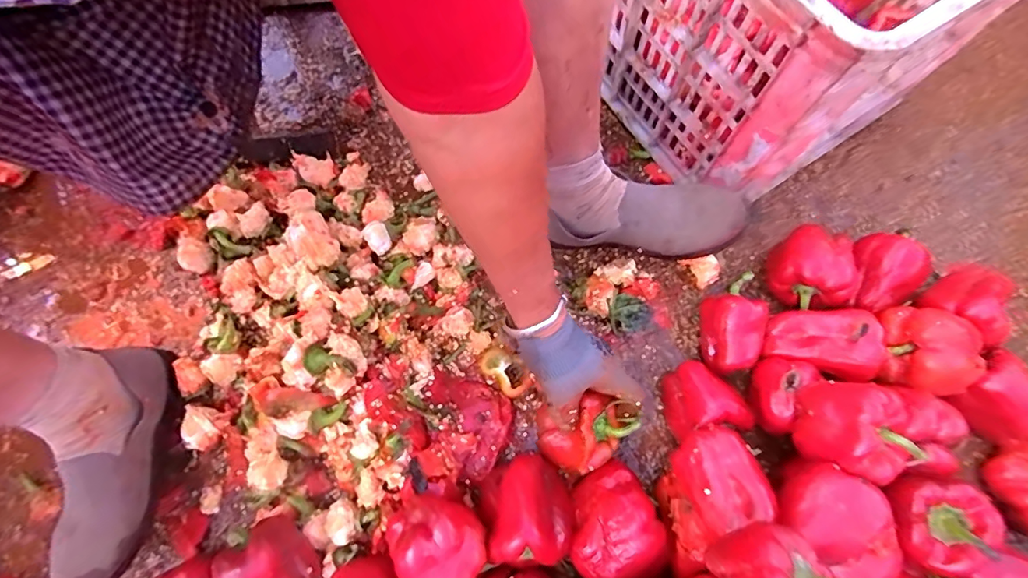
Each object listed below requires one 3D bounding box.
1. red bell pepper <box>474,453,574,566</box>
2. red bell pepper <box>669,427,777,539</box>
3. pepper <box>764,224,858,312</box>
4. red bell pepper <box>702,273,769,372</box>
[{"bbox_3d":[0.011,0.210,0.465,0.085,0.069,0.088,0,75,0],"label":"red bell pepper"},{"bbox_3d":[0.187,0.173,0.439,0.074,0.055,0.083,-27,47,30],"label":"red bell pepper"},{"bbox_3d":[0.330,-0.021,0.552,0.084,0.083,0.077,0,75,0],"label":"pepper"},{"bbox_3d":[0.235,0.039,0.541,0.059,0.067,0.103,-5,75,-1],"label":"red bell pepper"}]

